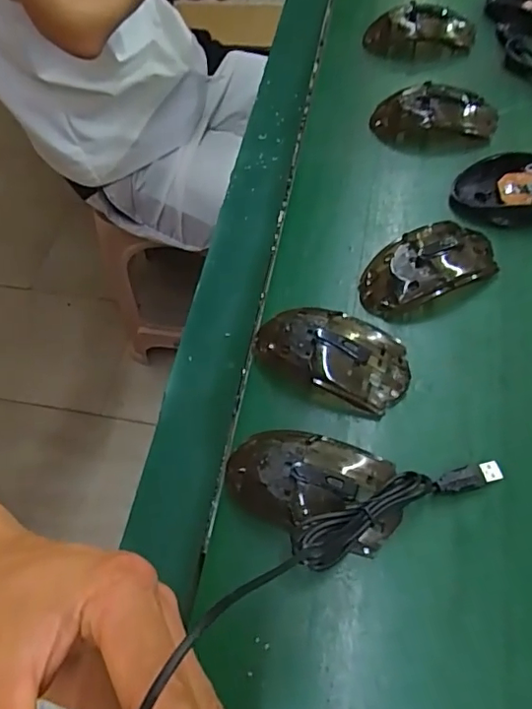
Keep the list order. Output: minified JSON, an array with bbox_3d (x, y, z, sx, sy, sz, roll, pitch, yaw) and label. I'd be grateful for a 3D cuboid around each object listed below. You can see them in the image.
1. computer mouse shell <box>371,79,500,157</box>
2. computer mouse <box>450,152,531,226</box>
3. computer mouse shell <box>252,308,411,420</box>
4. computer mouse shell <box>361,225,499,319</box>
[{"bbox_3d":[0.152,-0.211,0.491,0.108,0.029,0.058,7,60,7],"label":"computer mouse shell"},{"bbox_3d":[0.212,-0.136,0.450,0.107,0.023,0.062,-6,62,0],"label":"computer mouse"},{"bbox_3d":[0.047,-0.002,0.386,0.107,0.027,0.059,21,63,14],"label":"computer mouse shell"},{"bbox_3d":[0.122,-0.067,0.414,0.106,0.032,0.057,-27,62,-13],"label":"computer mouse shell"}]

